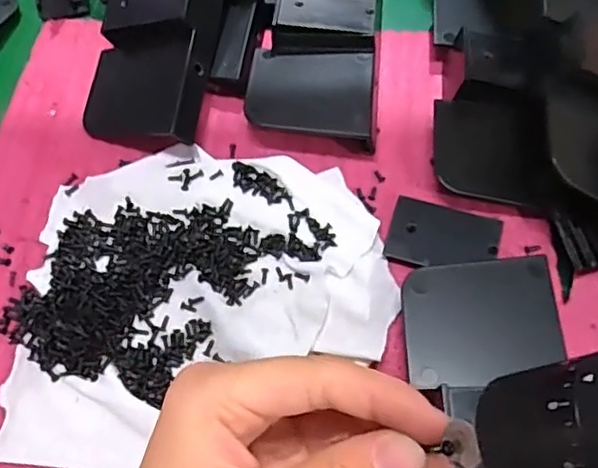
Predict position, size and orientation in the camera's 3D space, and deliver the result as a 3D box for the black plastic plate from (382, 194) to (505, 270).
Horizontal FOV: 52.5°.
[{"bbox_3d":[0.074,0.002,0.311,0.055,0.004,0.035,14,66,9],"label":"black plastic plate"}]

